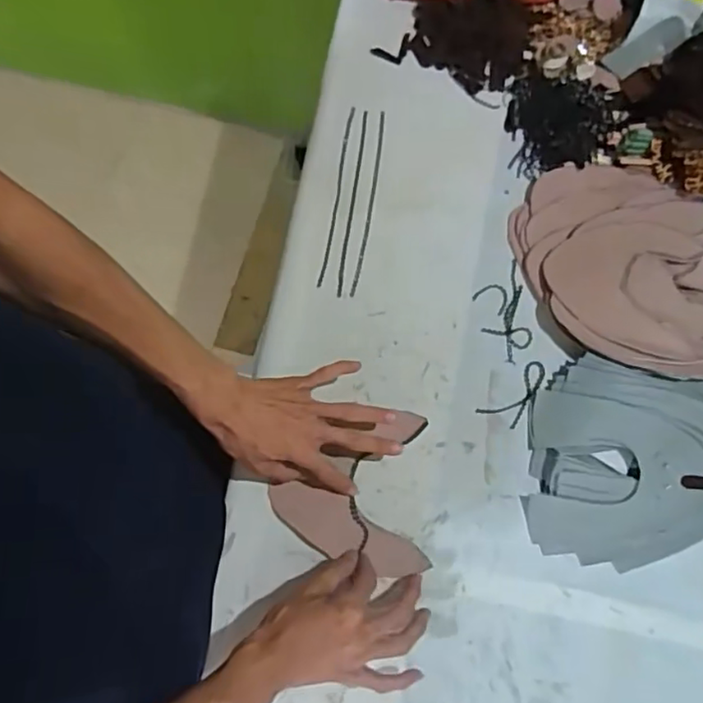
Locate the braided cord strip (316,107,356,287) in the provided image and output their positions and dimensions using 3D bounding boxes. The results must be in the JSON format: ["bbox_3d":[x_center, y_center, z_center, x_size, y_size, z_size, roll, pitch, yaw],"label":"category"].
[{"bbox_3d":[-0.017,-0.184,0.708,0.009,0.005,0.232,9,76,2],"label":"braided cord strip"}]

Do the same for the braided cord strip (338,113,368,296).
[{"bbox_3d":[0.002,-0.176,0.711,0.007,0.006,0.237,8,76,2],"label":"braided cord strip"}]

